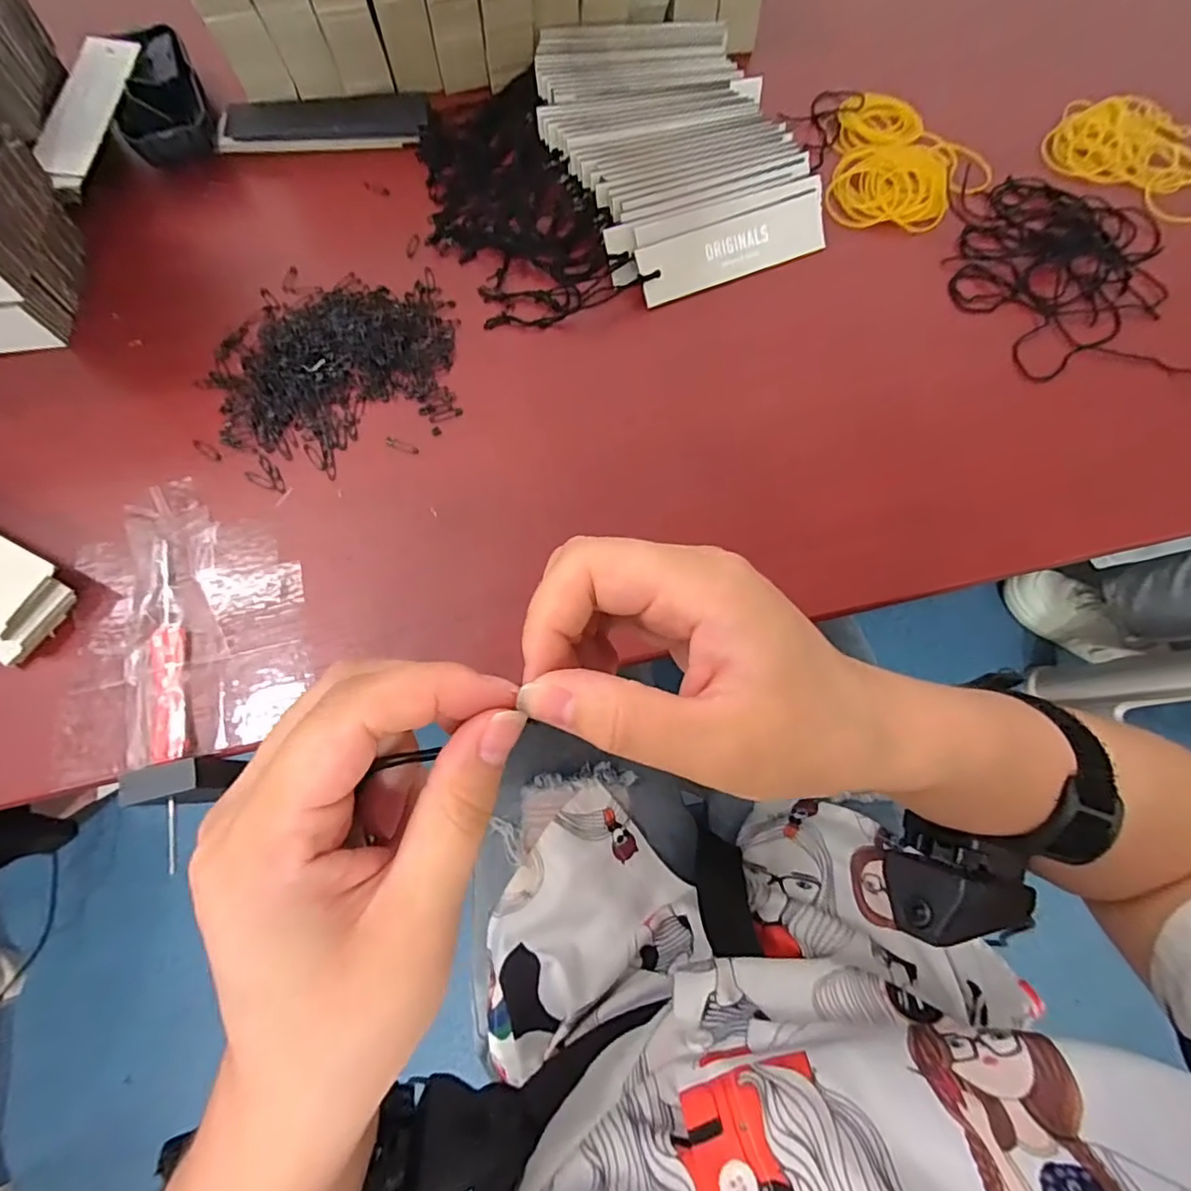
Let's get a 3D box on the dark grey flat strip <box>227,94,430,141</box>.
[{"bbox_3d":[-0.177,-0.322,0.384,0.129,0.009,0.038,-3,72,-2],"label":"dark grey flat strip"}]

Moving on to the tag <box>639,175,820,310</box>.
[{"bbox_3d":[0.085,-0.214,0.350,0.127,0.004,0.038,-25,109,-9],"label":"tag"}]

